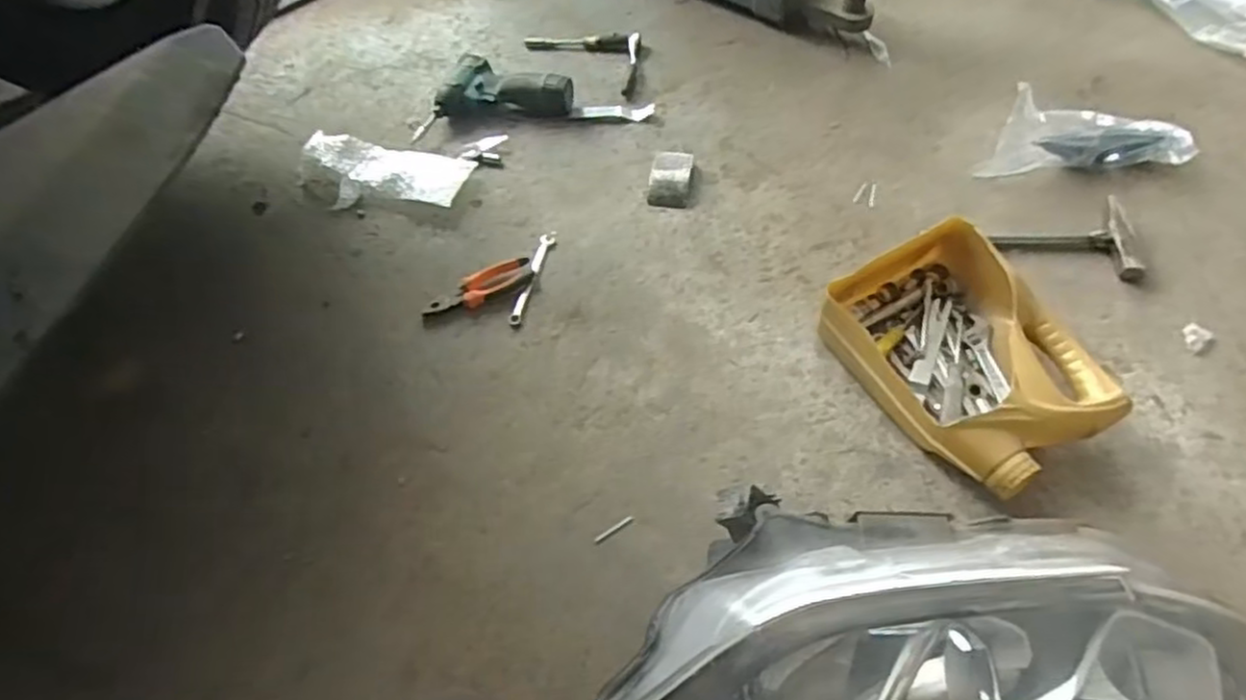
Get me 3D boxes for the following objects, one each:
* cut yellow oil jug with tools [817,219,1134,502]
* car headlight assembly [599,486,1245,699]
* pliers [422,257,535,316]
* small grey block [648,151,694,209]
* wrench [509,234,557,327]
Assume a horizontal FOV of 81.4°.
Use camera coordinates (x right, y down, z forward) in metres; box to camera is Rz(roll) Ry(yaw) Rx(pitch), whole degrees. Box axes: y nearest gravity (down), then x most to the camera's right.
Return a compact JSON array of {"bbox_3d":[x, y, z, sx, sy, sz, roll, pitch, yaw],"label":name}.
[{"bbox_3d":[0.386,0.009,0.822,0.215,0.091,0.298,-24,59,-12],"label":"cut yellow oil jug with tools"},{"bbox_3d":[0.260,0.230,0.588,0.554,0.157,0.185,1,57,-3],"label":"car headlight assembly"},{"bbox_3d":[-0.193,-0.081,0.964,0.150,0.017,0.044,-27,59,-13],"label":"pliers"},{"bbox_3d":[0.069,-0.248,1.052,0.060,0.027,0.087,5,57,7],"label":"small grey block"},{"bbox_3d":[-0.123,-0.097,0.971,0.019,0.011,0.152,12,59,12],"label":"wrench"}]

